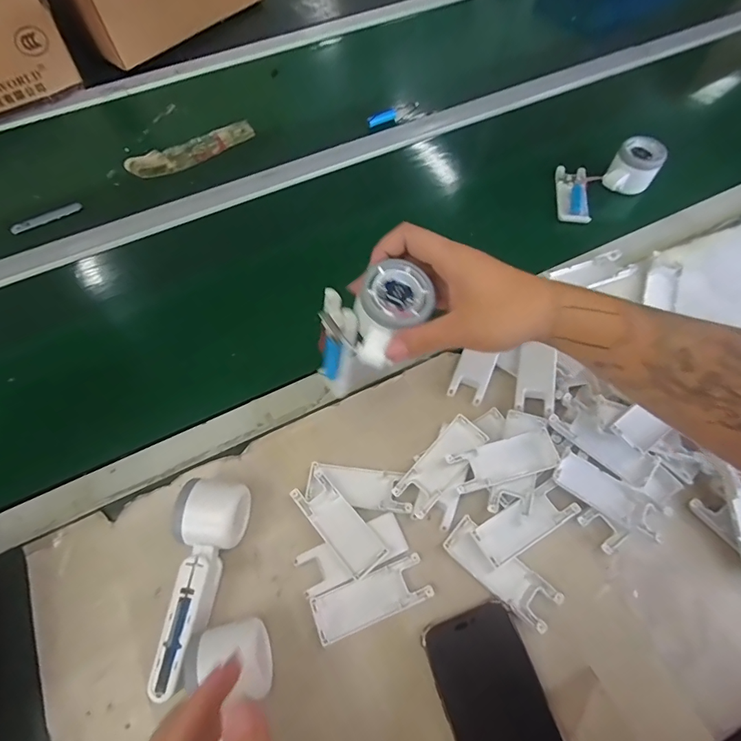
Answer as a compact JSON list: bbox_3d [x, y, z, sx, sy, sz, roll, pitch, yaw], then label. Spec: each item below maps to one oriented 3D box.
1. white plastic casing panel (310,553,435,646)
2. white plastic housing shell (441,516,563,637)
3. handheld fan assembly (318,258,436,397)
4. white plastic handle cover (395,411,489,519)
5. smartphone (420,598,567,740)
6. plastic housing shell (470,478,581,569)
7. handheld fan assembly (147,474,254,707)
[{"bbox_3d":[0.000,0.203,0.380,0.103,0.004,0.038,-20,64,-8],"label":"white plastic casing panel"},{"bbox_3d":[0.118,0.183,0.388,0.103,0.014,0.039,39,70,19],"label":"white plastic housing shell"},{"bbox_3d":[0.008,-0.037,0.344,0.087,0.057,0.082,-3,63,0],"label":"handheld fan assembly"},{"bbox_3d":[0.069,0.091,0.419,0.039,0.013,0.103,39,76,20],"label":"white plastic handle cover"},{"bbox_3d":[0.106,0.278,0.333,0.081,0.014,0.162,-19,64,-8],"label":"smartphone"},{"bbox_3d":[0.147,0.144,0.403,0.100,0.012,0.038,-28,66,-12],"label":"plastic housing shell"},{"bbox_3d":[-0.152,0.181,0.374,0.055,0.042,0.166,5,63,4],"label":"handheld fan assembly"}]

